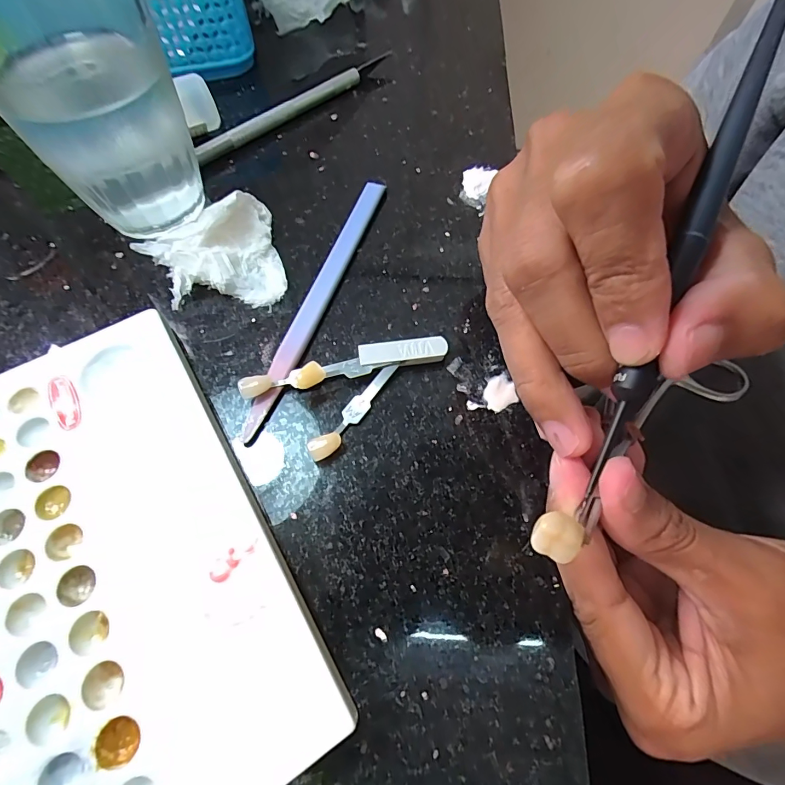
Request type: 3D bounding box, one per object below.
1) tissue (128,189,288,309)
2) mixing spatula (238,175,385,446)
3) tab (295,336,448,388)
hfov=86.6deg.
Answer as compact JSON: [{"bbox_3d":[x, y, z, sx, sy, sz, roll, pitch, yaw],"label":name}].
[{"bbox_3d":[-0.076,-0.058,0.171,0.055,0.022,0.048,-15,65,-7],"label":"tissue"},{"bbox_3d":[-0.030,-0.042,0.173,0.009,0.007,0.134,17,65,8],"label":"mixing spatula"},{"bbox_3d":[-0.007,-0.011,0.158,0.056,0.008,0.012,-14,64,-7],"label":"tab"}]

